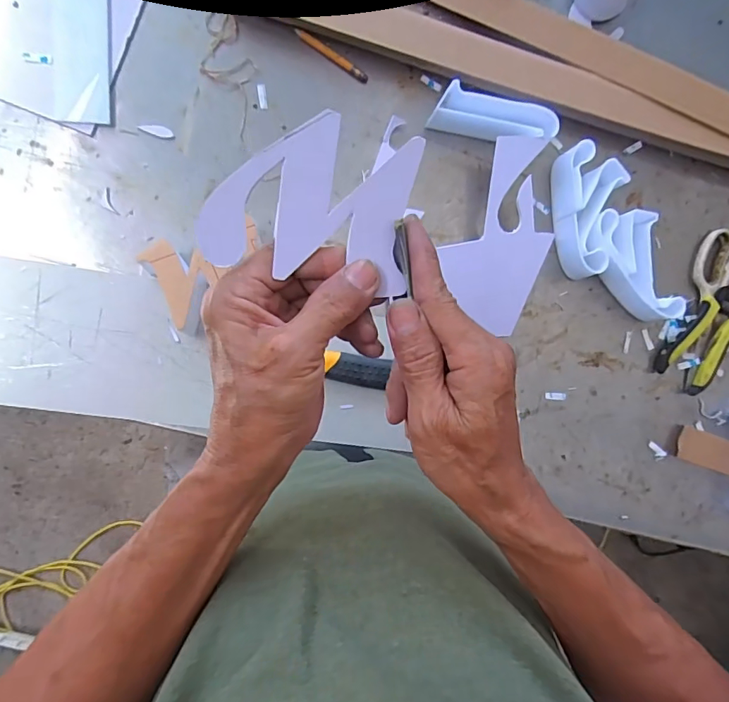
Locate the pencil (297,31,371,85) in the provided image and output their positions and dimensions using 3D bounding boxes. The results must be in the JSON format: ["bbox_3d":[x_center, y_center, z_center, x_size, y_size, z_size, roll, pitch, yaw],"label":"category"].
[{"bbox_3d":[-0.033,-0.307,0.490,0.084,0.004,0.012,31,88,-7],"label":"pencil"}]

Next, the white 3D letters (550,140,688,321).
[{"bbox_3d":[0.264,-0.122,0.514,0.092,0.041,0.202,-20,94,-6],"label":"white 3D letters"}]

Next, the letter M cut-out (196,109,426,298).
[{"bbox_3d":[-0.026,-0.076,0.239,0.104,0.006,0.078,10,104,-8],"label":"letter M cut-out"}]

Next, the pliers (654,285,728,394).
[{"bbox_3d":[0.415,-0.029,0.548,0.077,0.021,0.168,38,87,-7],"label":"pliers"}]

